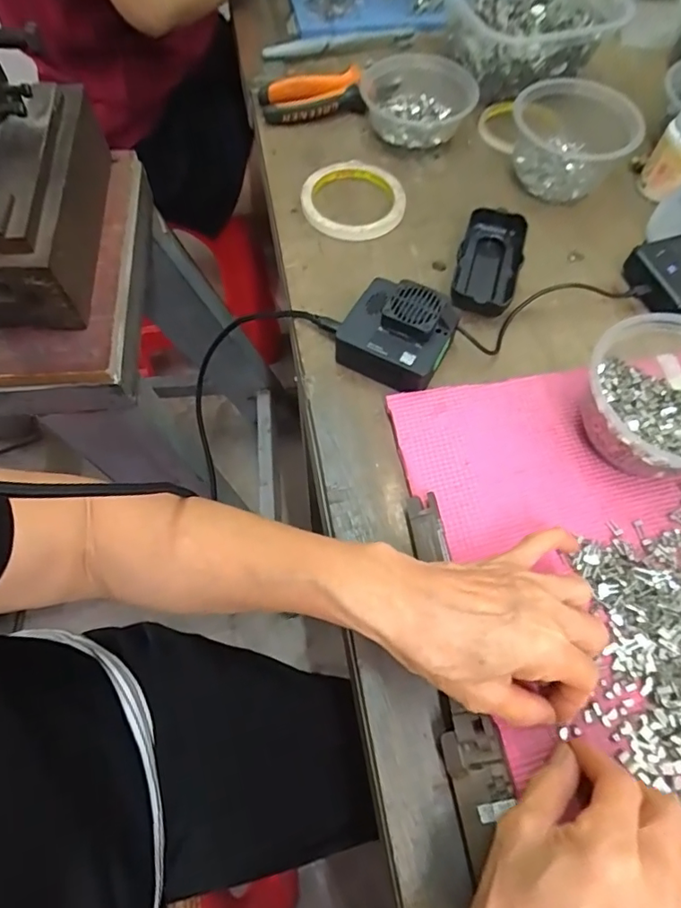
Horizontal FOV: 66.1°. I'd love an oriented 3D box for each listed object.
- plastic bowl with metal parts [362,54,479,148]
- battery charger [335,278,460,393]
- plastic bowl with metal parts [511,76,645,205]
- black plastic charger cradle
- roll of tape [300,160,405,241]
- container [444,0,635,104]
[{"bbox_3d":[0.078,-0.358,0.532,0.109,0.041,0.096,5,65,4],"label":"plastic bowl with metal parts"},{"bbox_3d":[0.043,-0.092,0.406,0.077,0.041,0.077,30,68,14],"label":"battery charger"},{"bbox_3d":[0.222,-0.308,0.500,0.110,0.063,0.115,0,64,1],"label":"plastic bowl with metal parts"},{"bbox_3d":[0.129,-0.165,0.457,0.052,0.025,0.113,14,65,8],"label":"black plastic charger cradle"},{"bbox_3d":[0.013,-0.244,0.496,0.094,0.017,0.094,0,64,1],"label":"roll of tape"},{"bbox_3d":[0.204,-0.490,0.582,0.171,0.062,0.198,-18,65,-7],"label":"container"}]

